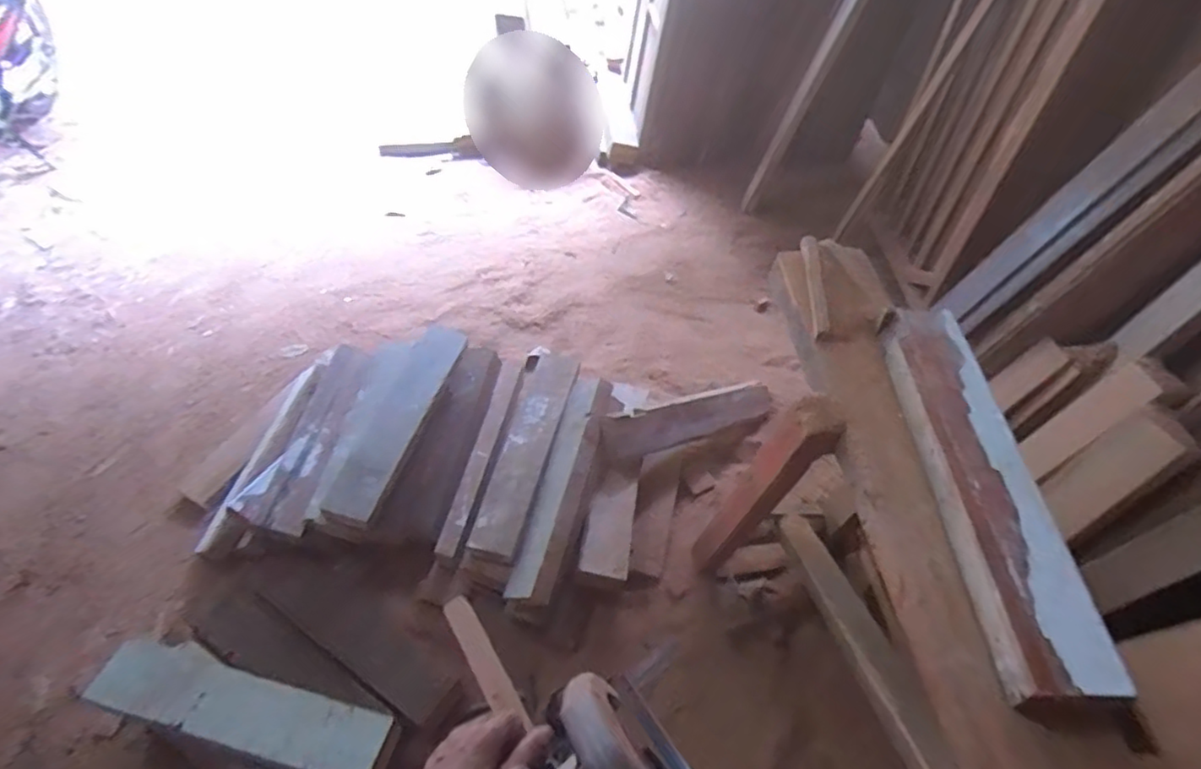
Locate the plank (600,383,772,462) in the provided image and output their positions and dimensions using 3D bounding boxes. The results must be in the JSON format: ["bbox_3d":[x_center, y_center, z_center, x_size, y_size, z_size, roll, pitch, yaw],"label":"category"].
[{"bbox_3d":[0.248,0.093,1.678,0.554,0.030,0.110,-12,87,-27],"label":"plank"}]

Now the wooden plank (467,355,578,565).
[{"bbox_3d":[-0.171,0.143,1.550,0.132,0.048,0.583,10,53,7],"label":"wooden plank"}]

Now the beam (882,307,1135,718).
[{"bbox_3d":[0.485,0.109,0.813,0.120,0.049,0.544,-1,53,-1],"label":"beam"}]

